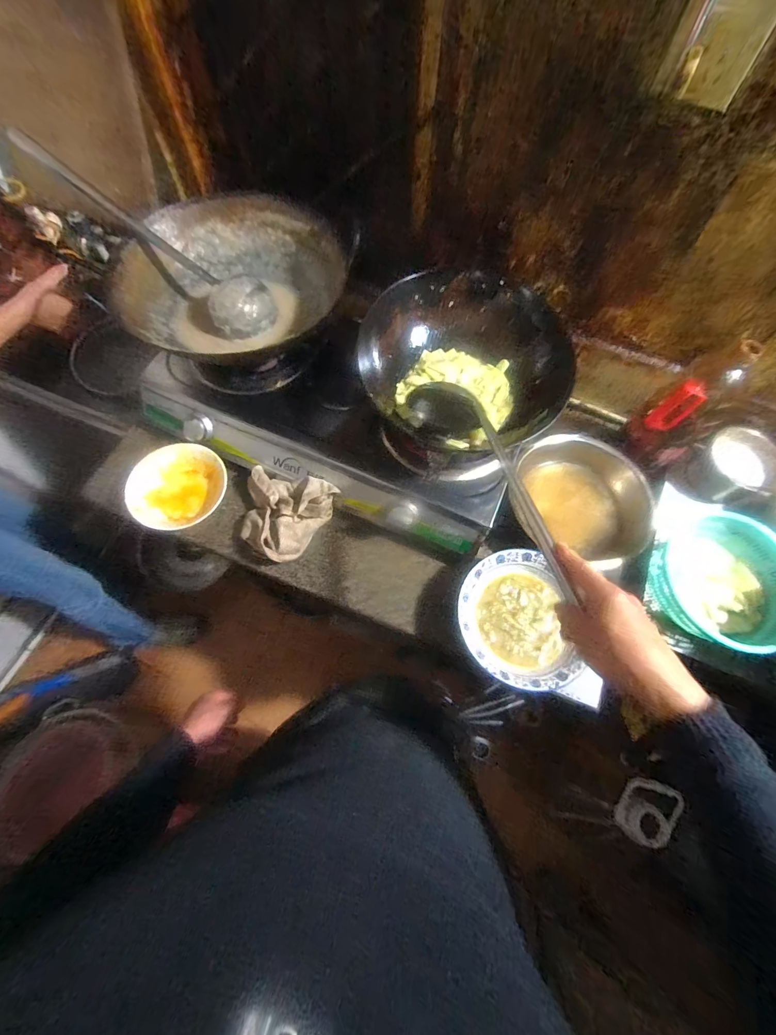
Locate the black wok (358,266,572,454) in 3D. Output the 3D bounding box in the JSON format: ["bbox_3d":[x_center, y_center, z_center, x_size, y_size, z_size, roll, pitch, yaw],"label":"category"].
[{"bbox_3d":[0.132,-0.266,0.667,0.317,0.124,0.274,26,68,10],"label":"black wok"}]

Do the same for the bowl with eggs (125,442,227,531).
[{"bbox_3d":[-0.387,-0.055,0.718,0.168,0.058,0.155,0,66,-1],"label":"bowl with eggs"}]

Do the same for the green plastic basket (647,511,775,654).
[{"bbox_3d":[0.568,0.112,0.652,0.202,0.097,0.202,0,66,-1],"label":"green plastic basket"}]

